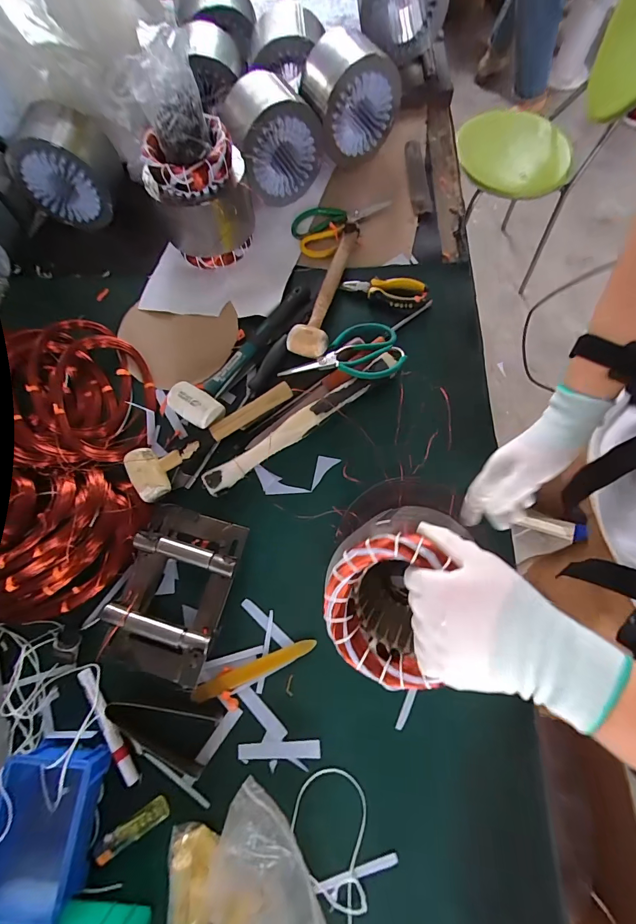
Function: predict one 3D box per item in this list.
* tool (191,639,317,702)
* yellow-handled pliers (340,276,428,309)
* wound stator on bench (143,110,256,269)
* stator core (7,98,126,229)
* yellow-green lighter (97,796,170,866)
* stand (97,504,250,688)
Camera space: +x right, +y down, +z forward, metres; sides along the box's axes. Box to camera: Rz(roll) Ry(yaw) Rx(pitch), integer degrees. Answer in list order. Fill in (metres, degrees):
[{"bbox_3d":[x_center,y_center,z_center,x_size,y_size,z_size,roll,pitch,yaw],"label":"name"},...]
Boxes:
[{"bbox_3d":[-0.080,0.264,0.478,0.162,0.005,0.021,-21,74,-5],"label":"tool"},{"bbox_3d":[0.108,-0.281,0.612,0.136,0.014,0.051,12,75,5],"label":"yellow-handled pliers"},{"bbox_3d":[-0.187,-0.429,0.617,0.145,0.160,0.119,-8,74,0],"label":"wound stator on bench"},{"bbox_3d":[-0.437,-0.519,0.663,0.156,0.144,0.100,1,73,1],"label":"stator core"},{"bbox_3d":[-0.213,0.422,0.430,0.084,0.011,0.022,-32,75,-8],"label":"yellow-green lighter"},{"bbox_3d":[-0.182,0.165,0.485,0.141,0.050,0.200,16,74,6],"label":"stand"}]

